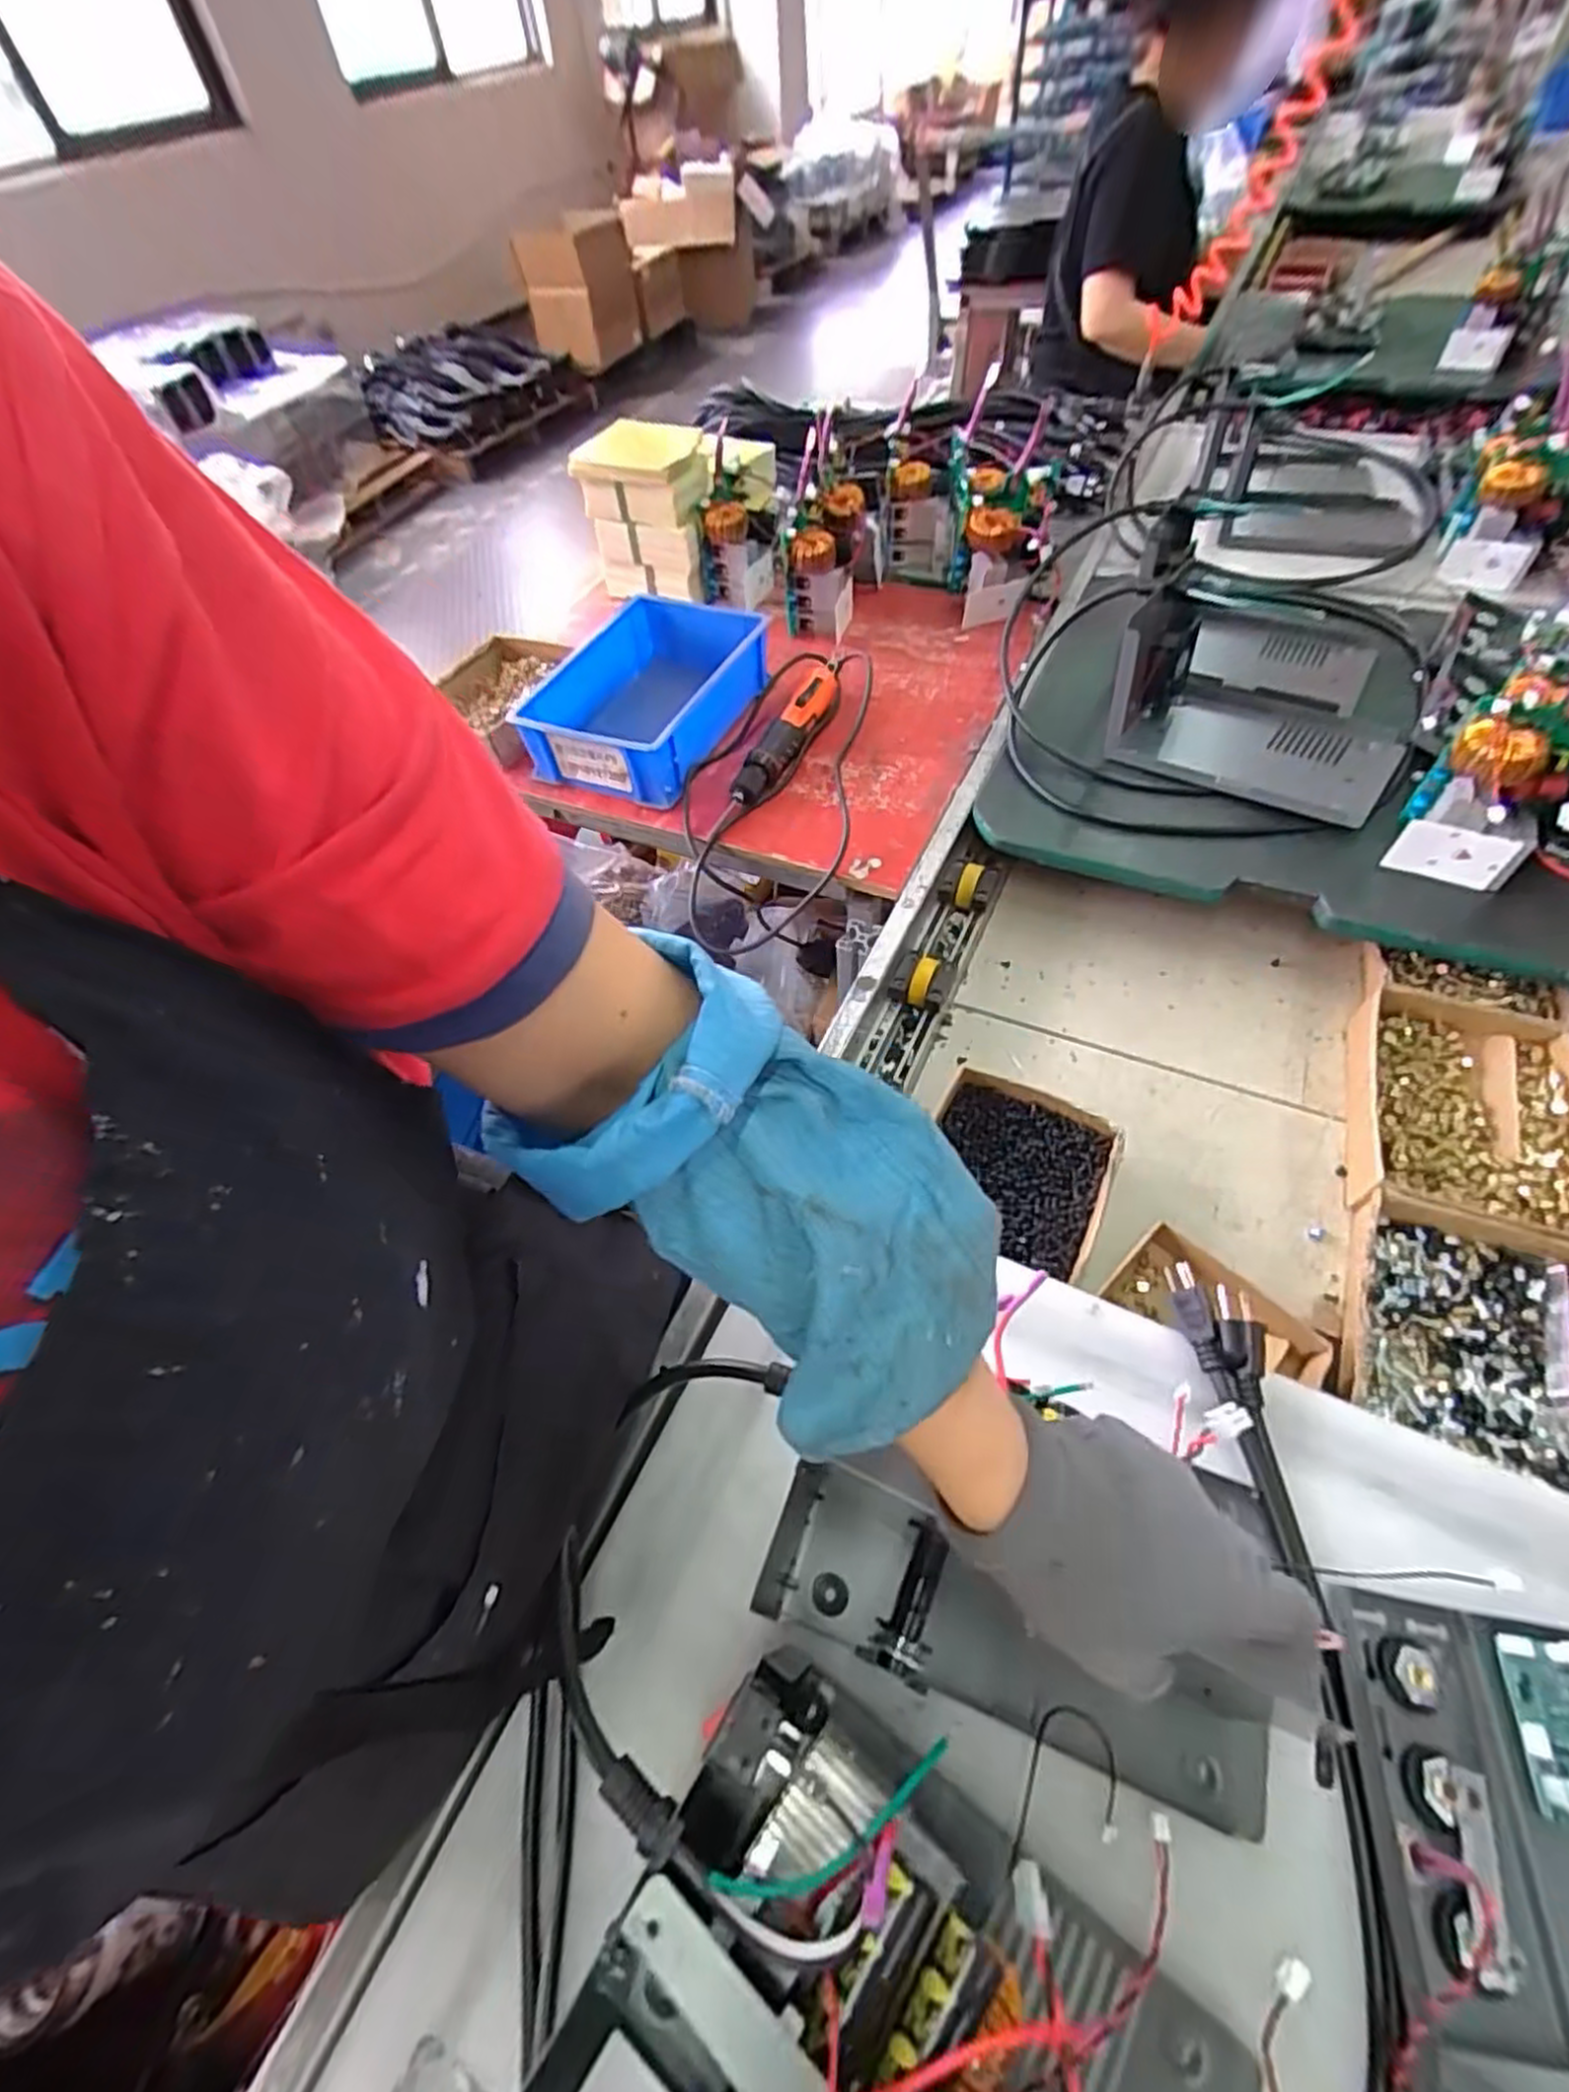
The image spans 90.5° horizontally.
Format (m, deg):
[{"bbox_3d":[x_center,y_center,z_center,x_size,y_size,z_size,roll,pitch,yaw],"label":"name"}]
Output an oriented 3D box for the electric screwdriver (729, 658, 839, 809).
[{"bbox_3d":[0.006,-0.370,0.907,0.044,0.047,0.260,17,58,17],"label":"electric screwdriver"}]

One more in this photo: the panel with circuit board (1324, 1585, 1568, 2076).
[{"bbox_3d":[0.345,0.351,0.351,0.157,0.035,0.153,5,55,9],"label":"panel with circuit board"}]

